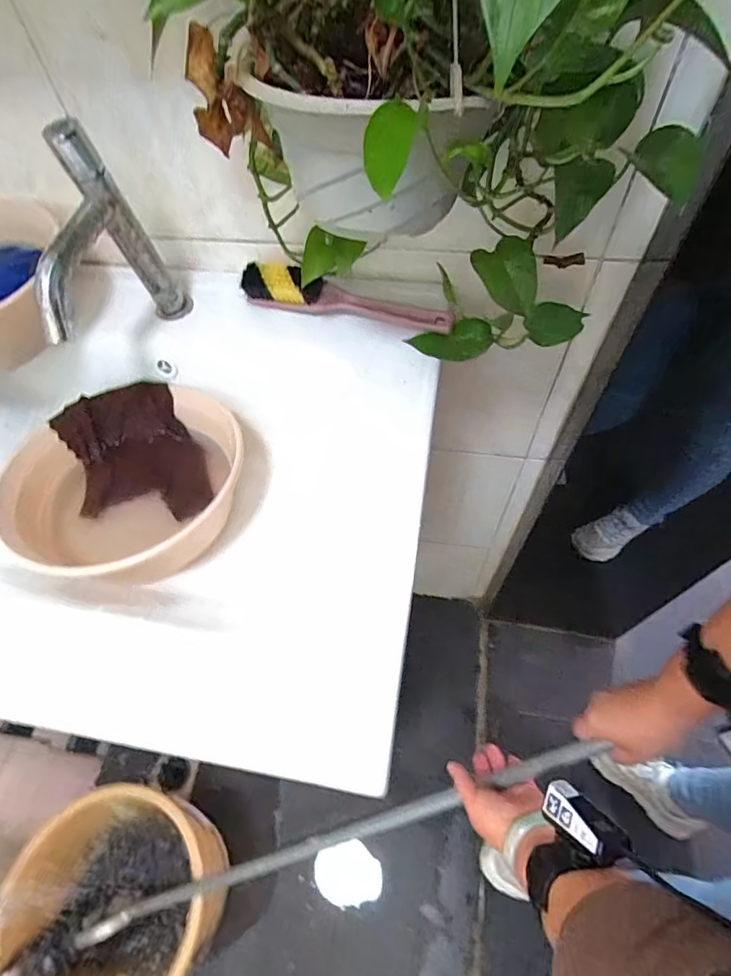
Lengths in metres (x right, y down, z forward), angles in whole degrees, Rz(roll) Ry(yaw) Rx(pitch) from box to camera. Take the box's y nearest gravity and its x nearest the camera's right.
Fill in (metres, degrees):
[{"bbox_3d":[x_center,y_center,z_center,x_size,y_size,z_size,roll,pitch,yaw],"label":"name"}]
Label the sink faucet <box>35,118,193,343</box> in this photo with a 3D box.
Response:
[{"bbox_3d":[-0.236,-0.193,0.417,0.033,0.178,0.150,17,57,14],"label":"sink faucet"}]

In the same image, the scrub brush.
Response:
[{"bbox_3d":[-0.022,-0.192,0.483,0.219,0.040,0.032,15,57,13],"label":"scrub brush"}]

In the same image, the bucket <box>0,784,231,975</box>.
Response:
[{"bbox_3d":[-0.418,0.725,0.853,0.308,0.250,0.331,-1,55,2],"label":"bucket"}]

